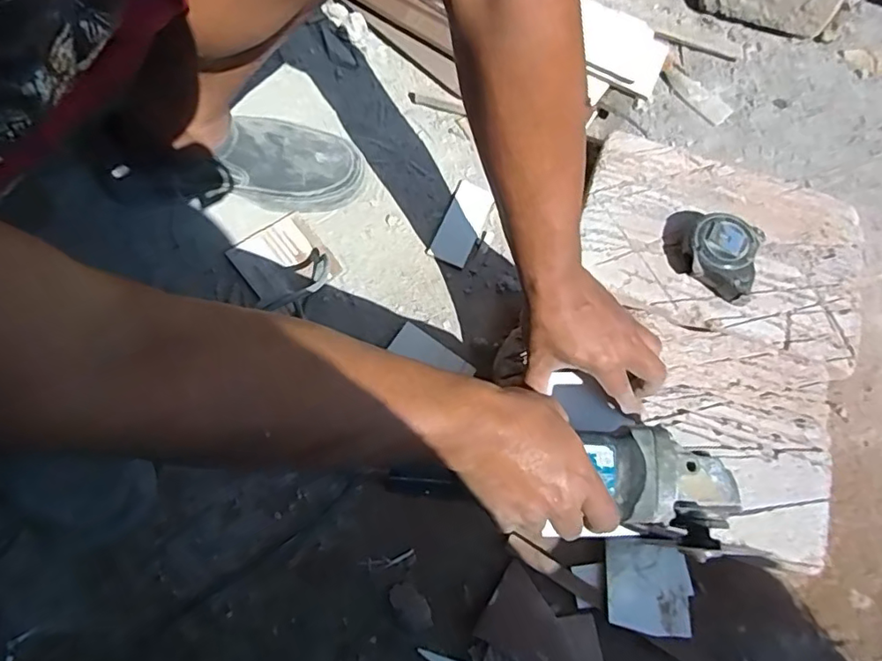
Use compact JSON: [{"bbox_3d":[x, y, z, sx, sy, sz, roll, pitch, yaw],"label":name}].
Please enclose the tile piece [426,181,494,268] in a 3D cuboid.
[{"bbox_3d":[0.024,-0.125,0.667,0.045,0.007,0.106,22,71,6],"label":"tile piece"}]

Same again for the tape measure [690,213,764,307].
[{"bbox_3d":[0.281,-0.075,0.561,0.073,0.034,0.069,30,72,10],"label":"tape measure"}]

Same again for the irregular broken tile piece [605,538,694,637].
[{"bbox_3d":[0.193,0.236,0.523,0.078,0.009,0.077,6,66,-4],"label":"irregular broken tile piece"}]

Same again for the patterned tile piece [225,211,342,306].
[{"bbox_3d":[-0.171,-0.076,0.615,0.090,0.008,0.084,-36,85,-15],"label":"patterned tile piece"}]

